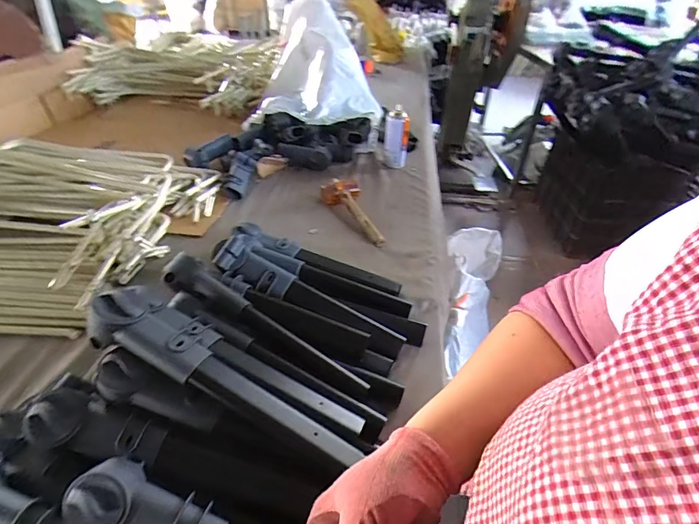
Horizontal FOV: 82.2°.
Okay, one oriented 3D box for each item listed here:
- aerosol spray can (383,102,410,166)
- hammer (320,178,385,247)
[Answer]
[{"bbox_3d":[0.146,-0.388,1.245,0.071,0.176,0.070,6,39,5],"label":"aerosol spray can"},{"bbox_3d":[0.006,-0.134,1.017,0.105,0.061,0.274,-10,41,-14],"label":"hammer"}]

